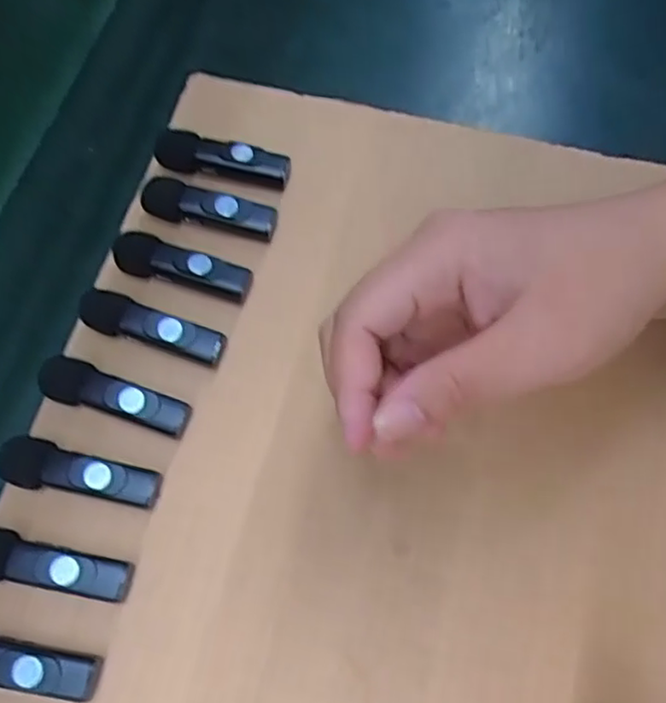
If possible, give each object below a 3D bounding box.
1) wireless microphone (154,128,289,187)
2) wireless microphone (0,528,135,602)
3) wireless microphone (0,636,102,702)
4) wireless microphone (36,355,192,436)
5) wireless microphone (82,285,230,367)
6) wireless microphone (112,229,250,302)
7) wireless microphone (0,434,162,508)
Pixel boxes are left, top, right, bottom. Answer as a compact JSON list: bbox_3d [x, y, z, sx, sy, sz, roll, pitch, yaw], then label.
[{"bbox_3d":[-0.052,-0.092,0.326,0.063,0.017,0.017,9,69,5],"label":"wireless microphone"},{"bbox_3d":[-0.109,0.081,0.258,0.063,0.013,0.018,11,69,6],"label":"wireless microphone"},{"bbox_3d":[-0.117,0.114,0.246,0.064,0.015,0.018,12,69,6],"label":"wireless microphone"},{"bbox_3d":[-0.091,0.020,0.281,0.063,0.012,0.019,20,70,9],"label":"wireless microphone"},{"bbox_3d":[-0.078,-0.010,0.294,0.062,0.014,0.019,18,70,8],"label":"wireless microphone"},{"bbox_3d":[-0.068,-0.037,0.305,0.060,0.016,0.020,19,70,9],"label":"wireless microphone"},{"bbox_3d":[-0.100,0.049,0.269,0.061,0.013,0.019,12,69,6],"label":"wireless microphone"}]

